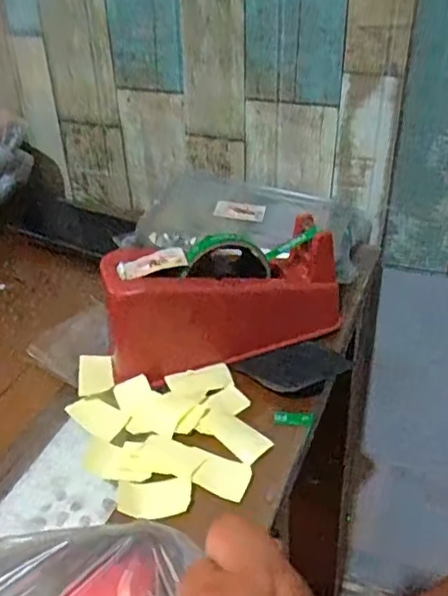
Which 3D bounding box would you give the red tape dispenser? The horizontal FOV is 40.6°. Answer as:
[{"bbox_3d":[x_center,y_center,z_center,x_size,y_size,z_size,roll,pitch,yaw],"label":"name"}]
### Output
[{"bbox_3d":[-0.001,-0.005,0.536,0.203,0.104,0.066,-14,37,-16],"label":"red tape dispenser"}]

